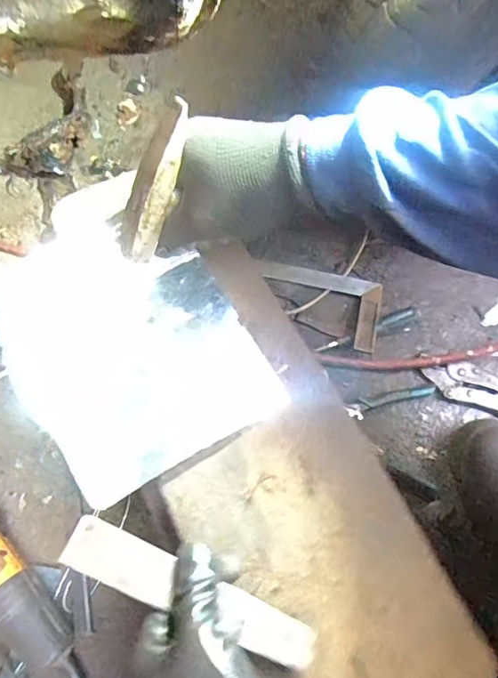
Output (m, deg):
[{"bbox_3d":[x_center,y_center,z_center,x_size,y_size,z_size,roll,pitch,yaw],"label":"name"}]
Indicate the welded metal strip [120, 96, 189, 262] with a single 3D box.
[{"bbox_3d":[-0.064,-0.106,0.345,0.026,0.114,0.024,33,35,11],"label":"welded metal strip"}]

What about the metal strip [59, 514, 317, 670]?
[{"bbox_3d":[-0.042,0.169,0.335,0.177,0.006,0.033,22,57,9],"label":"metal strip"}]

